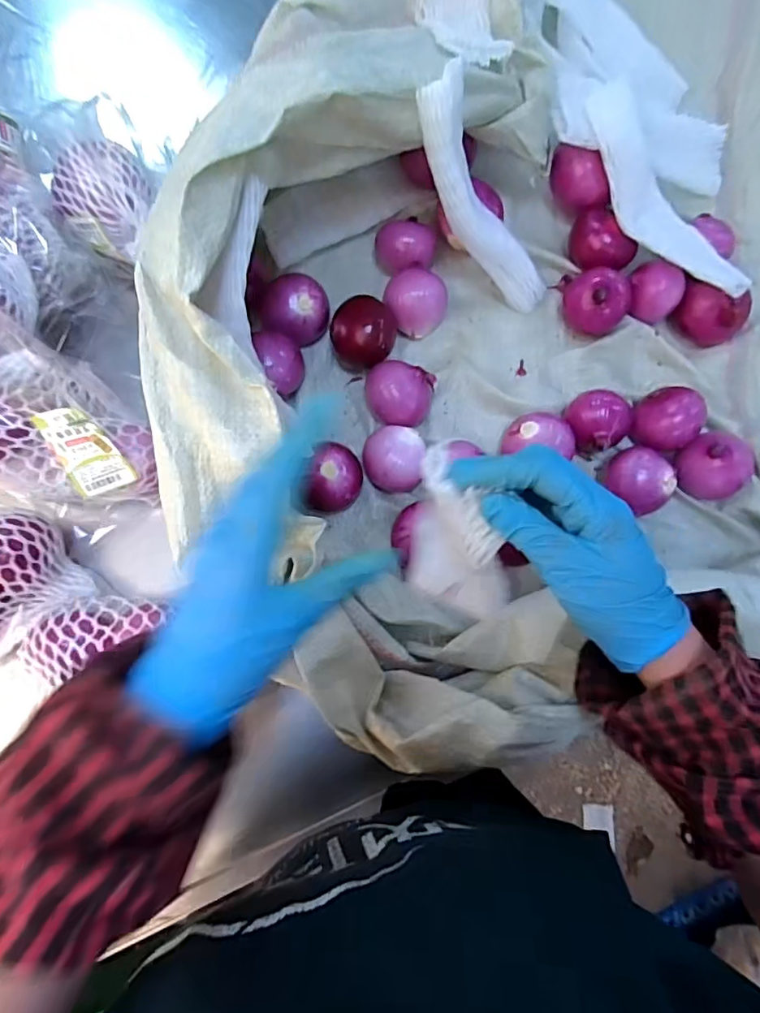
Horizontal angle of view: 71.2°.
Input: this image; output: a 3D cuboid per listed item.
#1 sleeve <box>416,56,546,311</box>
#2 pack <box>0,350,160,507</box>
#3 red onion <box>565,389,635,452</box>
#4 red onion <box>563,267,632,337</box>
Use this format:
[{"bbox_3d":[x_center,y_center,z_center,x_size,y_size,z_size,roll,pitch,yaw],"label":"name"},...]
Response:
[{"bbox_3d":[0.096,-0.269,0.489,0.032,0.230,0.050,20,78,42],"label":"sleeve"},{"bbox_3d":[-0.313,-0.074,0.458,0.234,0.083,0.113,9,81,-2],"label":"pack"},{"bbox_3d":[0.216,-0.085,0.536,0.053,0.050,0.059,-28,84,-7],"label":"red onion"},{"bbox_3d":[0.229,-0.216,0.558,0.067,0.052,0.057,41,81,3],"label":"red onion"}]

